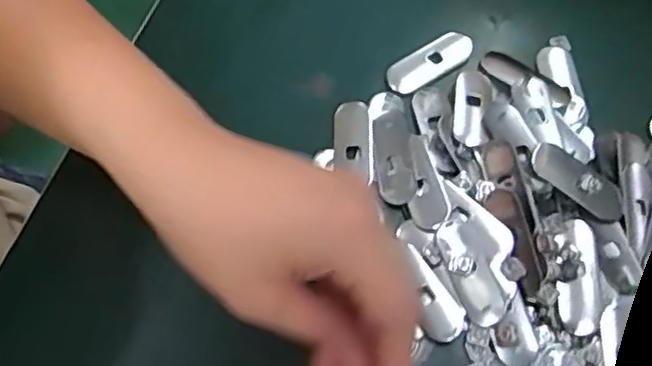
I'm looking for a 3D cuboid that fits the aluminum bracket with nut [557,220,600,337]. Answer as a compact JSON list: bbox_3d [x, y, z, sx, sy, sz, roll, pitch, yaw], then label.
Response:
[{"bbox_3d":[0.113,0.041,0.291,0.017,0.004,0.050,4,68,0],"label":"aluminum bracket with nut"}]

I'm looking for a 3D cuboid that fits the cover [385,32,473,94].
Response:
[{"bbox_3d":[0.055,-0.065,0.345,0.051,0.004,0.019,-31,72,-13],"label":"cover"}]

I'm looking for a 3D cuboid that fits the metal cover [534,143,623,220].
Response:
[{"bbox_3d":[0.121,-0.002,0.308,0.048,0.004,0.019,33,71,11],"label":"metal cover"}]

